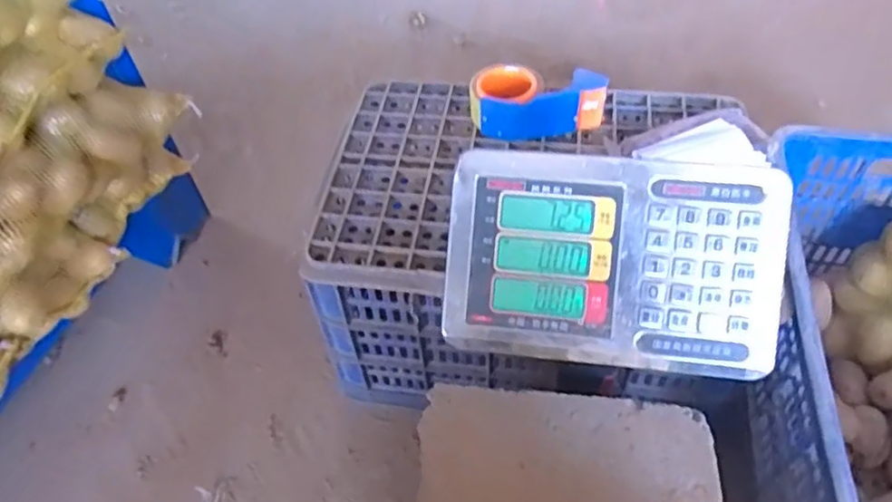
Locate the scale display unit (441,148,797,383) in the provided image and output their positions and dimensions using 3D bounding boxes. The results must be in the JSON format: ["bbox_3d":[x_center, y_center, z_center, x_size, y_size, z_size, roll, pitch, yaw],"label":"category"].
[{"bbox_3d":[0.132,0.008,0.524,0.252,0.075,0.160,5,95,10],"label":"scale display unit"}]

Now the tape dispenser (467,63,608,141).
[{"bbox_3d":[0.109,-0.181,0.761,0.160,0.051,0.082,1,52,5],"label":"tape dispenser"}]

